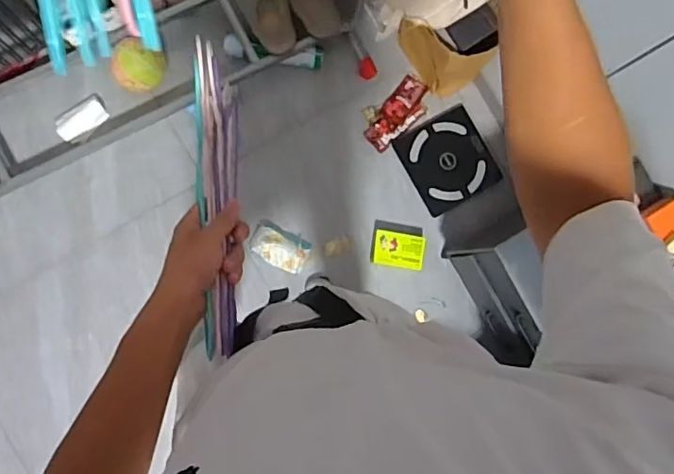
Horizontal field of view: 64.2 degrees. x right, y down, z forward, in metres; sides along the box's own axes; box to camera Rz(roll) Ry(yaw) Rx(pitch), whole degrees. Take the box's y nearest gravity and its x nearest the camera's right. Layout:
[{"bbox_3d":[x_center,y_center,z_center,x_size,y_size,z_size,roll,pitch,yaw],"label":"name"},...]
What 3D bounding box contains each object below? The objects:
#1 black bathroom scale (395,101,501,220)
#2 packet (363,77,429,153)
[{"bbox_3d":[0.349,-0.242,1.687,0.257,0.030,0.270,-29,90,-8],"label":"black bathroom scale"},{"bbox_3d":[0.180,-0.385,1.659,0.245,0.030,0.125,-43,92,-7],"label":"packet"}]

